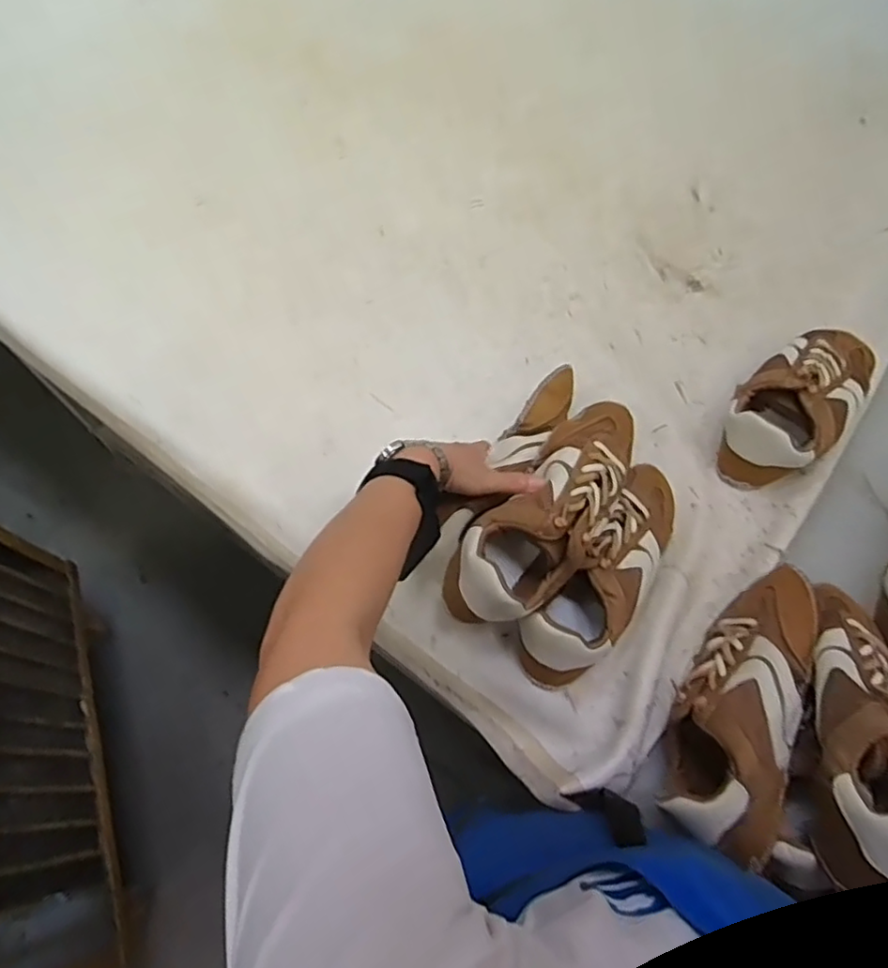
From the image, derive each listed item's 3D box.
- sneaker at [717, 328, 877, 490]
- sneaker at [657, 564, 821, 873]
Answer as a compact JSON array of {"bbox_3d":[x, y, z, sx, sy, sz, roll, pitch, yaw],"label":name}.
[{"bbox_3d":[0.381,-0.090,0.678,0.234,0.067,0.103,-37,71,-15],"label":"sneaker"},{"bbox_3d":[0.247,0.177,0.536,0.081,0.079,0.233,19,67,9],"label":"sneaker"}]

